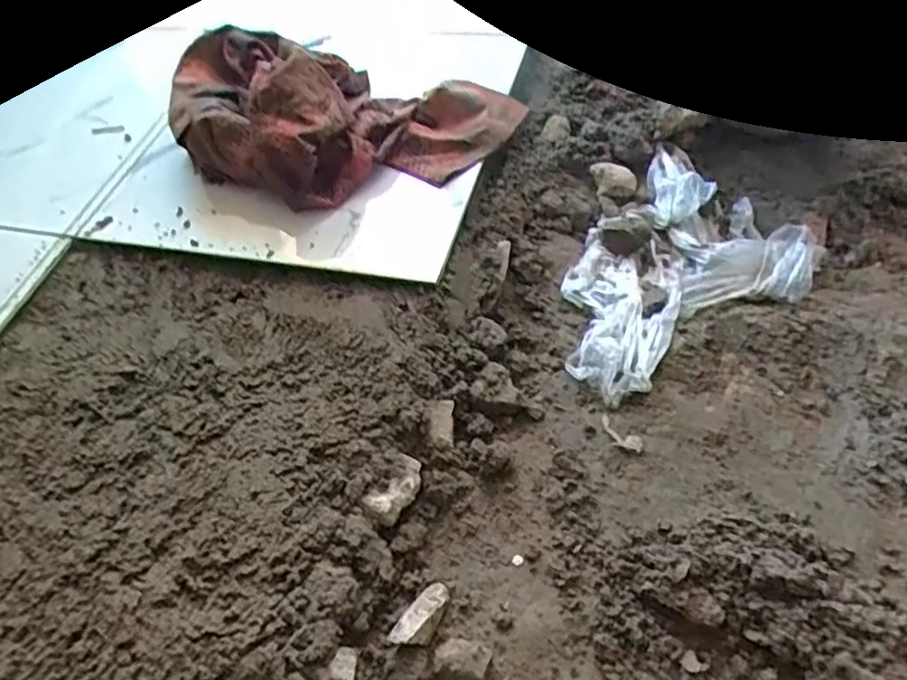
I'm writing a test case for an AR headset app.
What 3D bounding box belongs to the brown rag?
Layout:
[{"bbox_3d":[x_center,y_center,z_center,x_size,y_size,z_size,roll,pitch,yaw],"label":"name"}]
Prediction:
[{"bbox_3d":[-0.144,-0.297,0.851,0.393,0.140,0.256,15,58,20],"label":"brown rag"}]

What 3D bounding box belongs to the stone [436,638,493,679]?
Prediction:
[{"bbox_3d":[0.004,0.283,0.555,0.044,0.025,0.056,13,57,18],"label":"stone"}]

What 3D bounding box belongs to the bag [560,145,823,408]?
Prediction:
[{"bbox_3d":[0.251,-0.072,0.764,0.234,0.042,0.328,35,66,30],"label":"bag"}]

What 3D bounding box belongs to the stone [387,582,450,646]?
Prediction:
[{"bbox_3d":[-0.027,0.245,0.580,0.028,0.023,0.071,32,36,23],"label":"stone"}]

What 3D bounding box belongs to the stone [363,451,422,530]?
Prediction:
[{"bbox_3d":[-0.054,0.144,0.636,0.030,0.024,0.067,30,62,22],"label":"stone"}]

